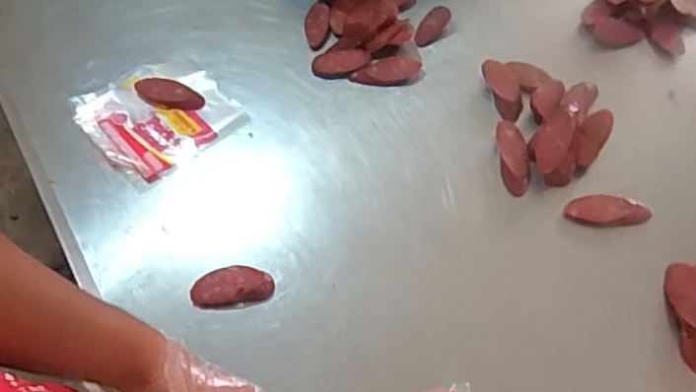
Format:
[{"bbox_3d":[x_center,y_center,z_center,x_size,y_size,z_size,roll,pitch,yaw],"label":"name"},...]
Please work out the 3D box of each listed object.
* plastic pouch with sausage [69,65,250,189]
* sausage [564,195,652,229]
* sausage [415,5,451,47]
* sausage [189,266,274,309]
[{"bbox_3d":[-0.255,-0.109,0.838,0.178,0.011,0.163,-37,72,-24],"label":"plastic pouch with sausage"},{"bbox_3d":[0.303,0.018,0.722,0.095,0.005,0.040,1,58,6],"label":"sausage"},{"bbox_3d":[0.123,-0.245,0.903,0.026,0.021,0.068,38,84,25],"label":"sausage"},{"bbox_3d":[-0.132,0.104,0.707,0.090,0.017,0.046,-9,57,-1],"label":"sausage"}]

